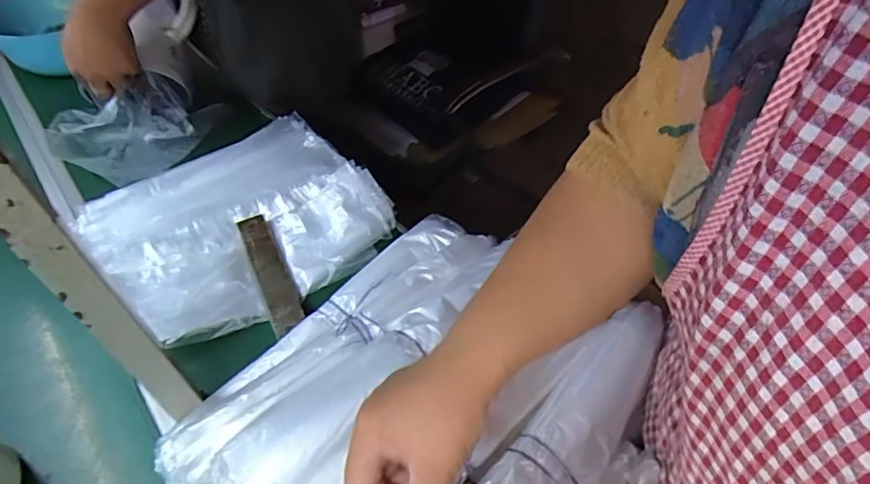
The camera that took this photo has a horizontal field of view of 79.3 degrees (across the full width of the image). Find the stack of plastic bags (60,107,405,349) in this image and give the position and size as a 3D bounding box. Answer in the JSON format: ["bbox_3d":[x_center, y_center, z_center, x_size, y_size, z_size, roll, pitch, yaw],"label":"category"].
[{"bbox_3d":[-0.278,-0.046,0.741,0.358,0.060,0.365,-36,54,-24],"label":"stack of plastic bags"}]

